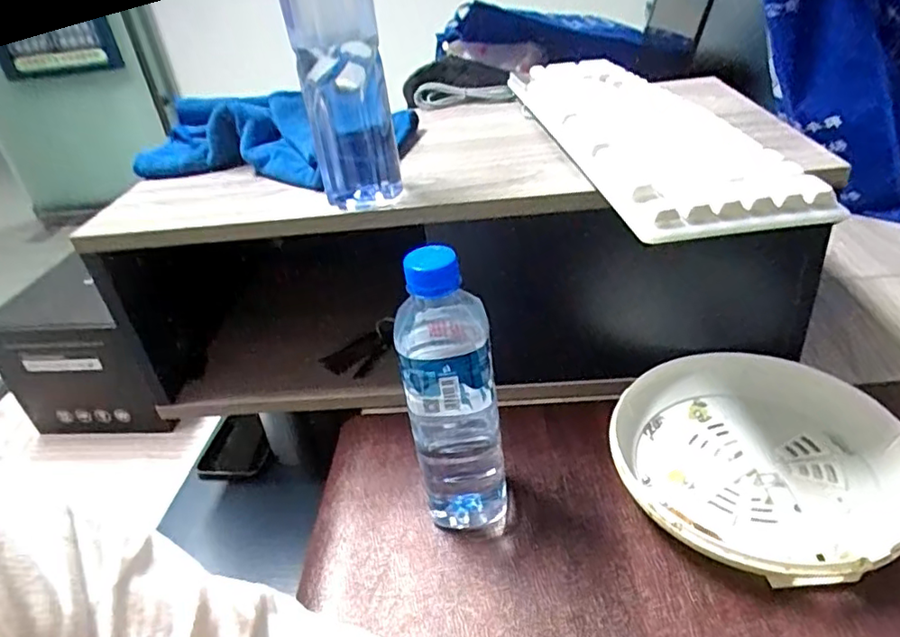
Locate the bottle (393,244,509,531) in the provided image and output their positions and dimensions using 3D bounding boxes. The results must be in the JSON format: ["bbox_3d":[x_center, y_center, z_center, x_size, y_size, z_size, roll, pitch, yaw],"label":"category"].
[{"bbox_3d":[0.002,0.056,0.410,0.060,0.215,0.063,-9,33,-3],"label":"bottle"}]

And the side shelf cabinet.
[{"bbox_3d":[0.003,-0.086,0.615,0.585,0.190,0.280,-2,33,8],"label":"side shelf cabinet"}]

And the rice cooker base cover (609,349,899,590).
[{"bbox_3d":[0.227,0.104,0.447,0.200,0.041,0.208,25,45,39],"label":"rice cooker base cover"}]

